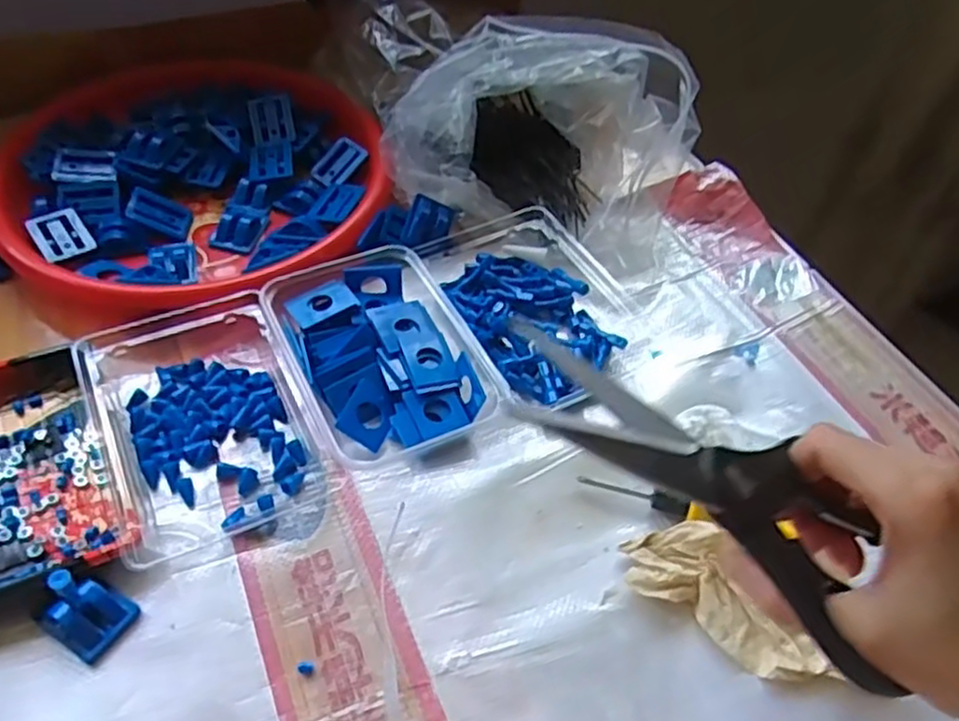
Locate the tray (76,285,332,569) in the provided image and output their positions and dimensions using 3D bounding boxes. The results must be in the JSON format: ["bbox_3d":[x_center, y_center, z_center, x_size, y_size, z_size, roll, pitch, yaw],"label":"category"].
[{"bbox_3d":[-0.172,0.031,0.452,0.115,0.034,0.171,-20,55,-20],"label":"tray"}]

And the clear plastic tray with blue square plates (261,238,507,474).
[{"bbox_3d":[-0.067,-0.007,0.482,0.111,0.032,0.153,-24,57,-23],"label":"clear plastic tray with blue square plates"}]

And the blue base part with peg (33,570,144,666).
[{"bbox_3d":[-0.200,0.119,0.362,0.039,0.042,0.033,28,54,17],"label":"blue base part with peg"}]

